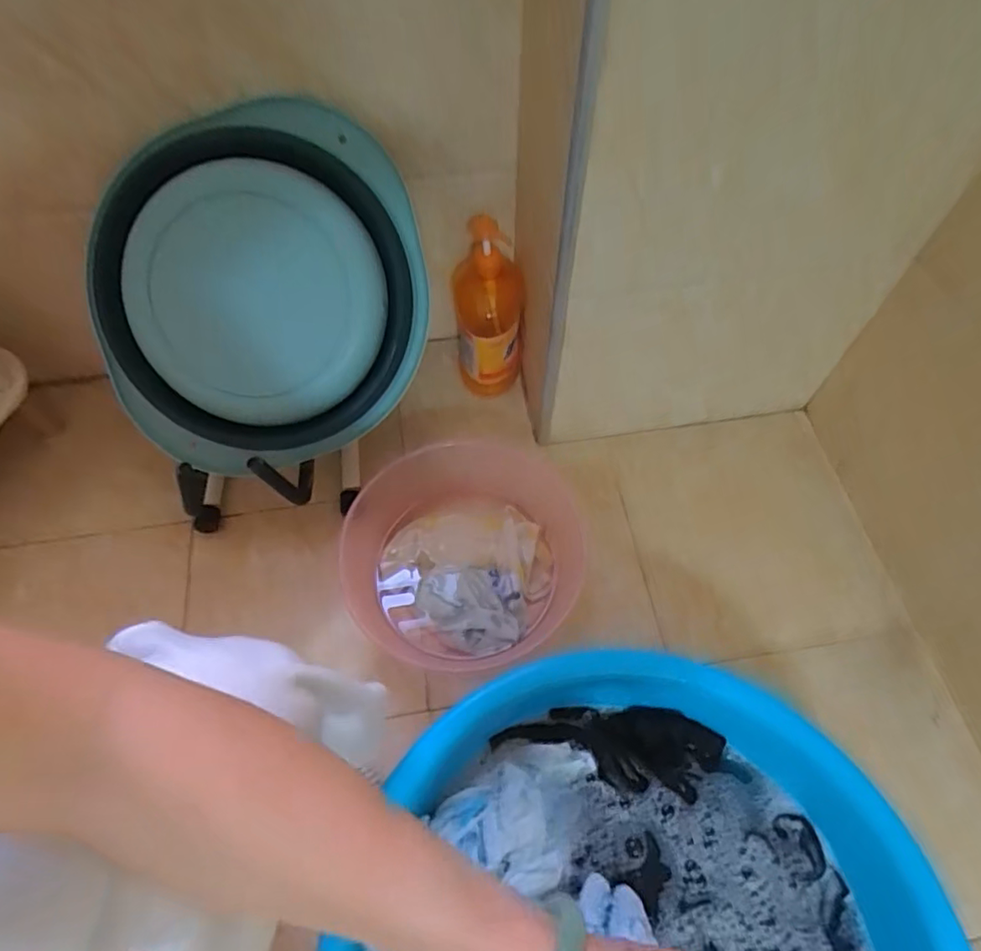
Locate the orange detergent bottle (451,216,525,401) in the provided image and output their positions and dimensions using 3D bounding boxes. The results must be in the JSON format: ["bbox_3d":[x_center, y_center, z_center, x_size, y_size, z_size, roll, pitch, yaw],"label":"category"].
[{"bbox_3d":[-0.001,-0.228,0.856,0.099,0.252,0.110,-2,59,-1],"label":"orange detergent bottle"}]

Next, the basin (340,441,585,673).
[{"bbox_3d":[-0.033,0.100,0.748,0.304,0.104,0.257,-8,59,-5],"label":"basin"}]

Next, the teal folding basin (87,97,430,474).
[{"bbox_3d":[-0.258,-0.198,0.665,0.371,0.369,0.058,-14,17,2],"label":"teal folding basin"}]

